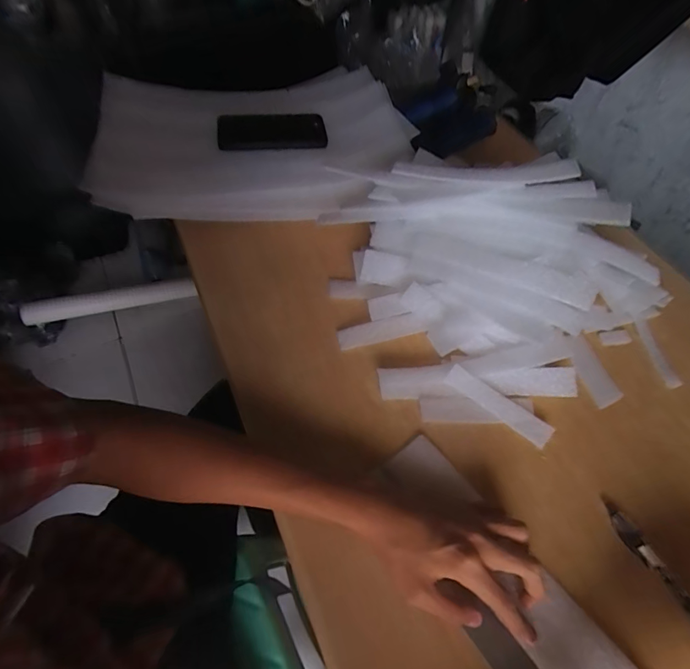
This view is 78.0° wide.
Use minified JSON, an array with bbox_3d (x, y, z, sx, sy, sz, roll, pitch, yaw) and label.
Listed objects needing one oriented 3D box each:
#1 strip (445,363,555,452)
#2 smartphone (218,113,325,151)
[{"bbox_3d":[0.156,0.071,0.433,0.114,0.005,0.026,36,75,8],"label":"strip"},{"bbox_3d":[-0.104,-0.291,0.606,0.149,0.015,0.073,-8,65,-13],"label":"smartphone"}]

